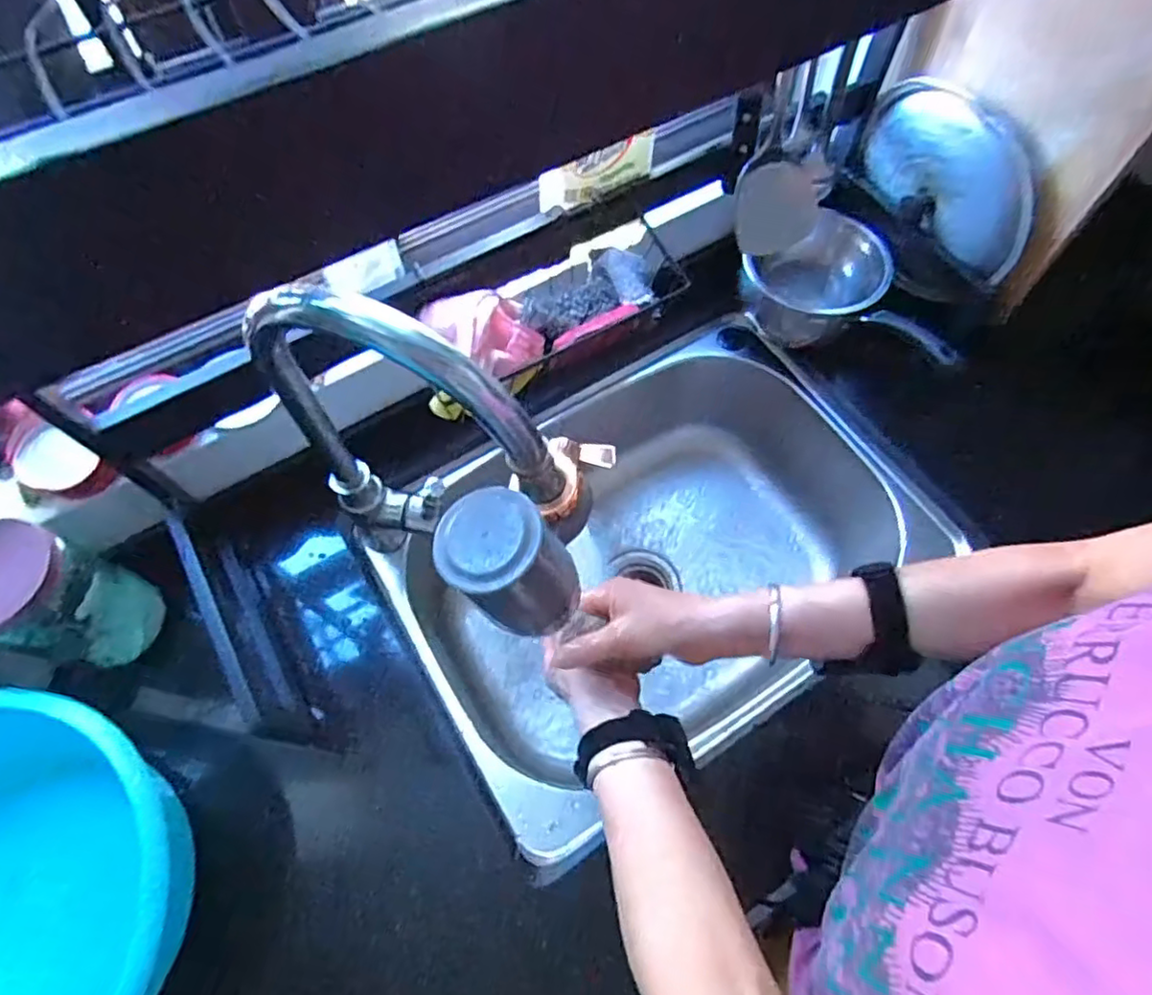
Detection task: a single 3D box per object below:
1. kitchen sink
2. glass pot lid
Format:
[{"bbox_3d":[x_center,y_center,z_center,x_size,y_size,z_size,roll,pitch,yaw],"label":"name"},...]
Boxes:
[{"bbox_3d":[0.103,0.057,0.787,0.611,0.204,0.426,-33,69,-14],"label":"kitchen sink"},{"bbox_3d":[0.365,-0.303,0.663,0.044,0.197,0.199,-42,72,-17],"label":"glass pot lid"}]

